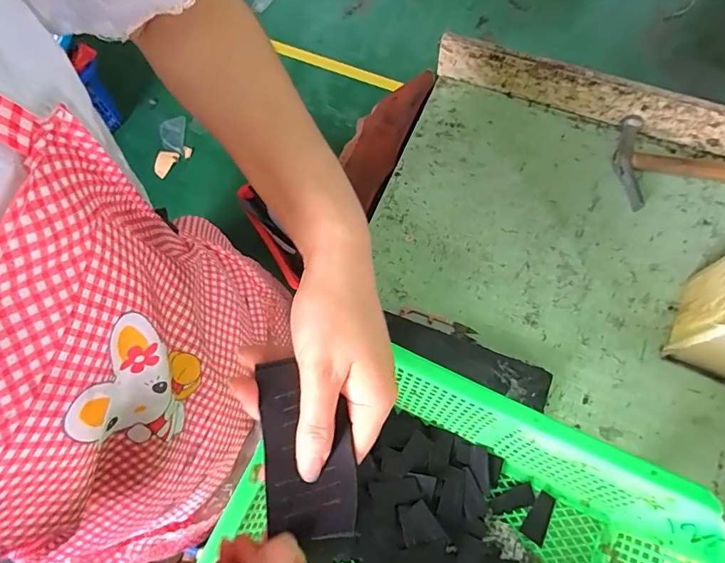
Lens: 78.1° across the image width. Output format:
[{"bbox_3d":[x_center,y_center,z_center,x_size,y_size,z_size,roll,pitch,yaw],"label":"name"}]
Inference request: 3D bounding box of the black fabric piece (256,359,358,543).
[{"bbox_3d":[-0.029,0.088,0.237,0.047,0.011,0.087,-7,70,-1],"label":"black fabric piece"}]

